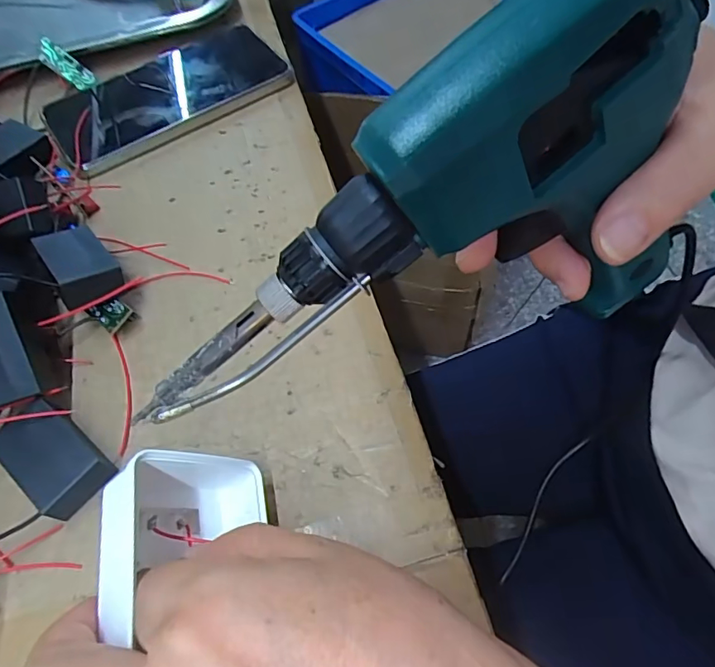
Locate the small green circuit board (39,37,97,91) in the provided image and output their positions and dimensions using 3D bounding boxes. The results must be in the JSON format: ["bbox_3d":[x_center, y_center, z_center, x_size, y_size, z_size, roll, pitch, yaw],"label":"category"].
[{"bbox_3d":[-0.209,-0.192,0.360,0.040,0.004,0.015,35,94,-19],"label":"small green circuit board"}]

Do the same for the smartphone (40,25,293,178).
[{"bbox_3d":[-0.133,-0.169,0.353,0.158,0.014,0.082,-31,62,-14],"label":"smartphone"}]

